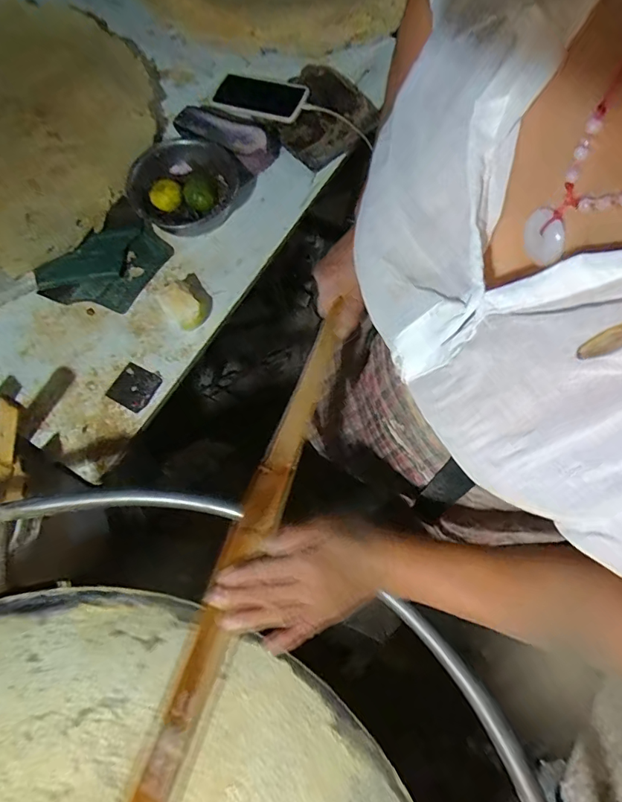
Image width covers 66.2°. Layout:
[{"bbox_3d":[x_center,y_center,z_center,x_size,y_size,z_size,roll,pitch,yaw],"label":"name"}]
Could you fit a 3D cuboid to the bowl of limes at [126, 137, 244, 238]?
[{"bbox_3d":[-0.192,-0.328,0.747,0.147,0.069,0.170,42,77,13],"label":"bowl of limes"}]

